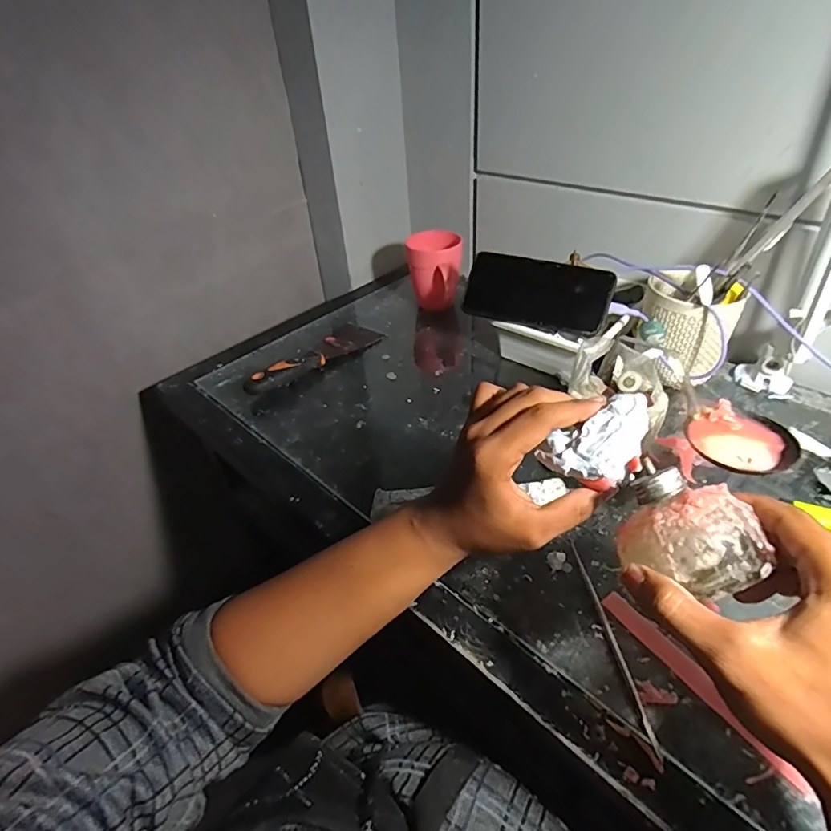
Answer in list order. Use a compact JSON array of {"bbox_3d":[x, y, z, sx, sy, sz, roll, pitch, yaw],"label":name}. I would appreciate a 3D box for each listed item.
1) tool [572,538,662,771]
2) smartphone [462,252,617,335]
[{"bbox_3d":[0.142,0.161,0.355,0.005,0.005,0.159,-7,41,-1],"label":"tool"},{"bbox_3d":[0.143,-0.145,0.577,0.163,0.073,0.005,15,4,18],"label":"smartphone"}]

